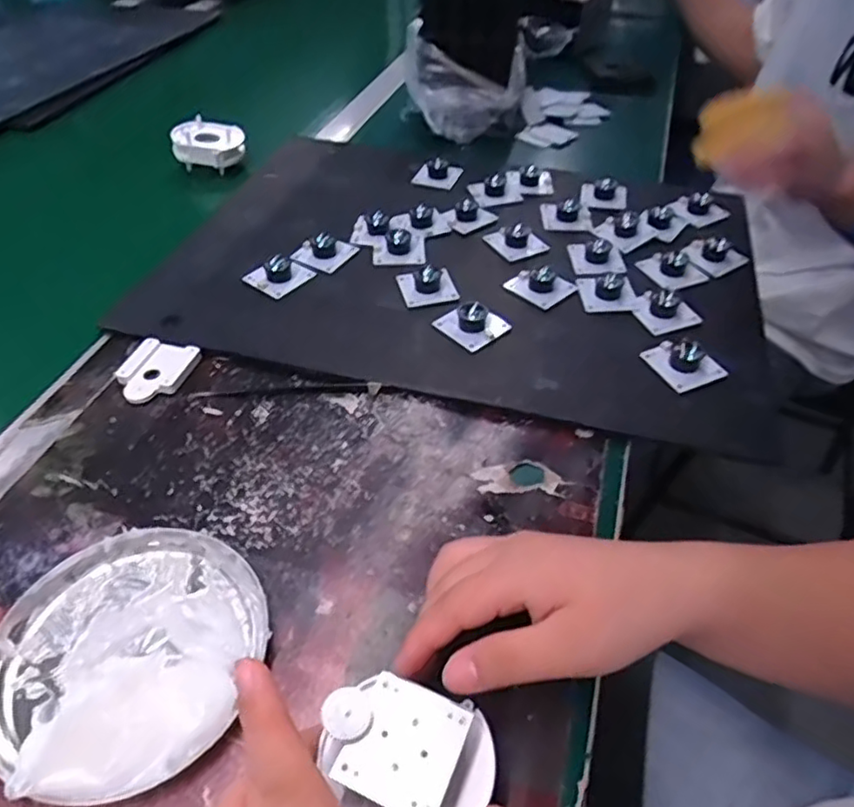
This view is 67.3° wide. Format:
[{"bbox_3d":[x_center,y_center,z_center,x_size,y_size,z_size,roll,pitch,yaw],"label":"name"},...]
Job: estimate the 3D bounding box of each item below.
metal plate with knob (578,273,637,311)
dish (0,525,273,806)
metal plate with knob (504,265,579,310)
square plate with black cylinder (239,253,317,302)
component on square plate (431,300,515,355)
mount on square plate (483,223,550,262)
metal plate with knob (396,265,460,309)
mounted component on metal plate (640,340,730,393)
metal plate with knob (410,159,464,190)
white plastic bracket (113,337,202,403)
[{"bbox_3d":[0.145,-0.092,0.511,0.042,0.021,0.043,0,45,0],"label":"metal plate with knob"},{"bbox_3d":[-0.145,0.113,0.305,0.122,0.028,0.127,0,45,0],"label":"dish"},{"bbox_3d":[0.092,-0.098,0.519,0.040,0.016,0.046,-33,54,-29],"label":"metal plate with knob"},{"bbox_3d":[-0.121,-0.108,0.522,0.036,0.020,0.046,35,54,29],"label":"square plate with black cylinder"},{"bbox_3d":[0.034,-0.064,0.479,0.040,0.024,0.043,-33,54,-29],"label":"component on square plate"},{"bbox_3d":[0.079,-0.147,0.563,0.040,0.019,0.043,-21,49,-20],"label":"mount on square plate"},{"bbox_3d":[0.000,-0.098,0.513,0.041,0.020,0.043,-11,46,-11],"label":"metal plate with knob"},{"bbox_3d":[0.181,-0.031,0.449,0.039,0.021,0.039,-15,47,-15],"label":"mounted component on metal plate"},{"bbox_3d":[0.011,-0.242,0.659,0.044,0.017,0.051,11,46,10],"label":"metal plate with knob"},{"bbox_3d":[-0.193,-0.023,0.453,0.051,0.009,0.055,10,46,9],"label":"white plastic bracket"}]

